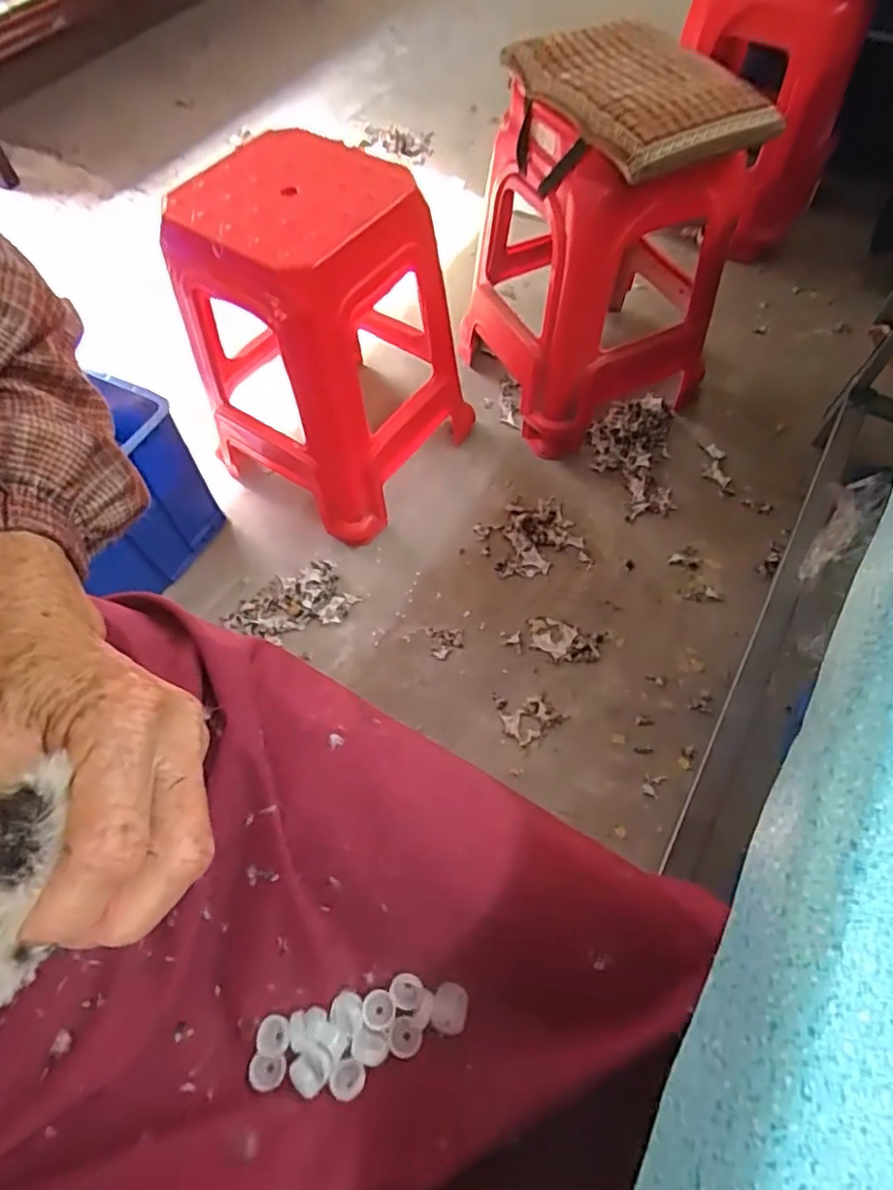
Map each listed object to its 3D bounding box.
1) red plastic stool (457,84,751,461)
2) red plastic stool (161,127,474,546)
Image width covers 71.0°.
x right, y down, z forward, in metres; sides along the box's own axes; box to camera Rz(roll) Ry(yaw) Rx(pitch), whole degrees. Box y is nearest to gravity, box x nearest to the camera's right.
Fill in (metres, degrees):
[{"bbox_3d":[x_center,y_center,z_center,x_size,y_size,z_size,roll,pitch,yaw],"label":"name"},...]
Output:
[{"bbox_3d":[0.267,-0.620,1.179,0.370,0.524,0.425,-25,63,-12],"label":"red plastic stool"},{"bbox_3d":[-0.211,-0.424,1.069,0.367,0.503,0.386,29,66,17],"label":"red plastic stool"}]

